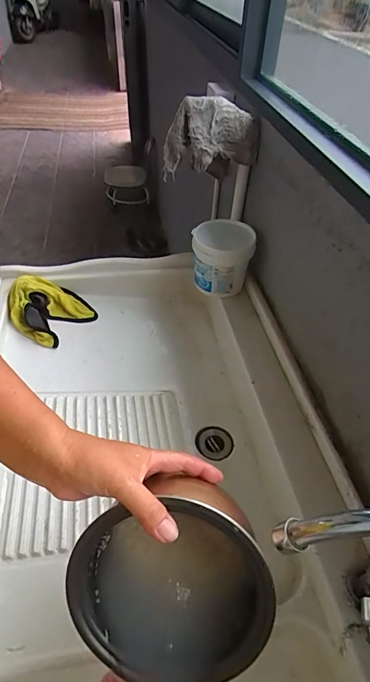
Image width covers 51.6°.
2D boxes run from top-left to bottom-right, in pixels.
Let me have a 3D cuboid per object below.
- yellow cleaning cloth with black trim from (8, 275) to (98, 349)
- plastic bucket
[{"bbox_3d":[-0.286,-0.067,0.802,0.141,0.089,0.154,23,50,19],"label":"yellow cleaning cloth with black trim"},{"bbox_3d":[0.078,-0.174,0.817,0.123,0.119,0.123,1,46,-1],"label":"plastic bucket"}]

